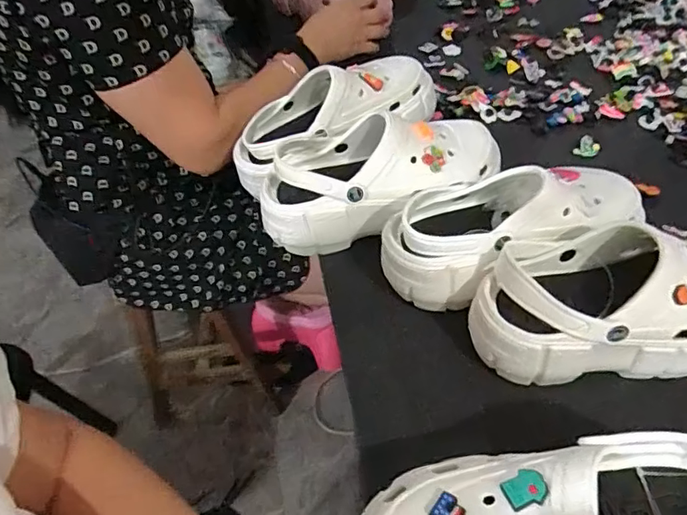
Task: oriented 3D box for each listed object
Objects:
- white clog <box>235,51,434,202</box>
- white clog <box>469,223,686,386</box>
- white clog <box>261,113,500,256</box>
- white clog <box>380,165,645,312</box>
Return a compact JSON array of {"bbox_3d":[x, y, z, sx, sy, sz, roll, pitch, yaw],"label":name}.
[{"bbox_3d":[-0.014,-0.175,0.624,0.258,0.091,0.096,-23,51,-15],"label":"white clog"},{"bbox_3d":[0.227,0.031,0.425,0.234,0.086,0.105,-3,49,2],"label":"white clog"},{"bbox_3d":[0.037,-0.087,0.550,0.253,0.100,0.101,-9,49,-3],"label":"white clog"},{"bbox_3d":[0.152,-0.040,0.479,0.245,0.088,0.097,-23,51,-3],"label":"white clog"}]

